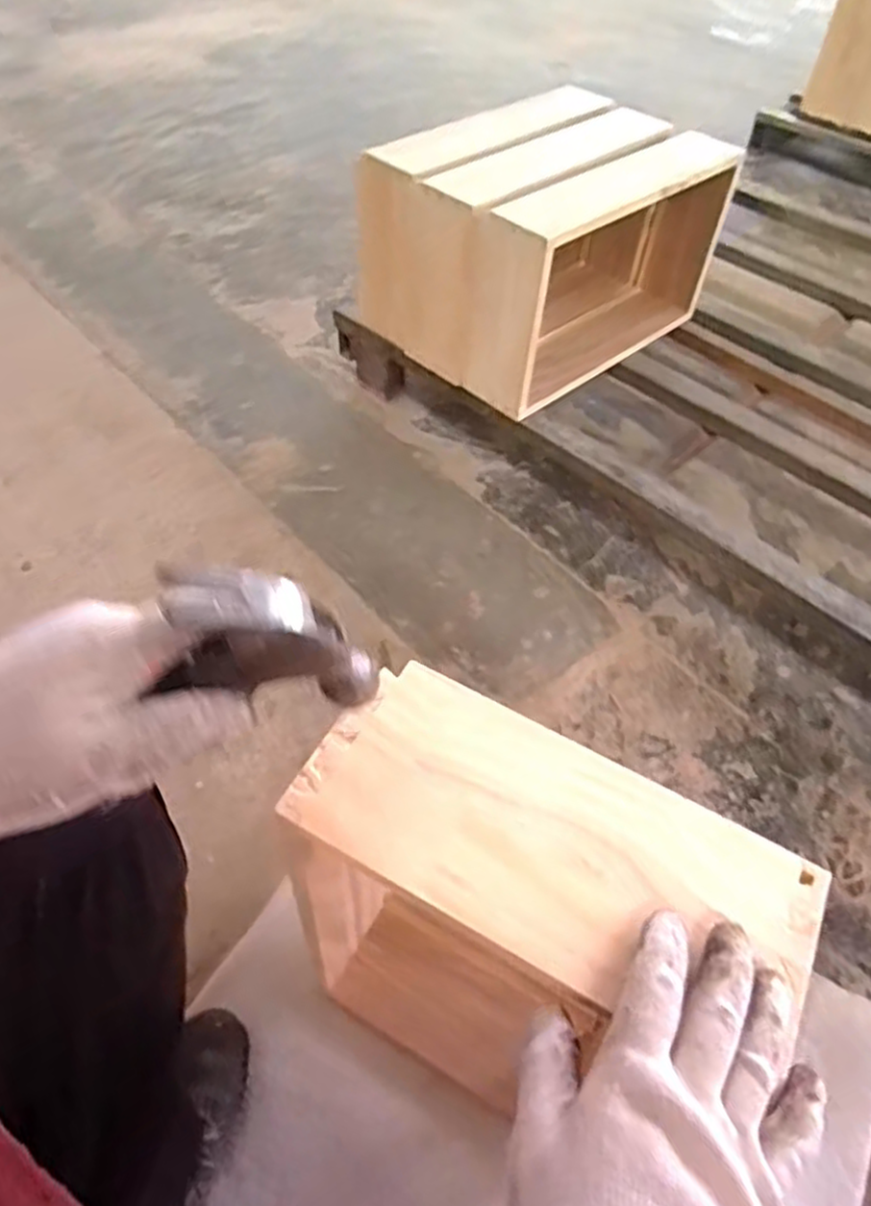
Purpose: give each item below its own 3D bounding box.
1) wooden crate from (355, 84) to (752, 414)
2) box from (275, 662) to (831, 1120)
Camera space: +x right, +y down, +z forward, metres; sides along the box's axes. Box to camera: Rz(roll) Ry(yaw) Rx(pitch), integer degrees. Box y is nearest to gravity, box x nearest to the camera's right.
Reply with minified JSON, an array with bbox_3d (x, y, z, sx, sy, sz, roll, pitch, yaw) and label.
[{"bbox_3d":[0.166,-0.538,1.132,0.442,0.253,0.329,-34,61,-26],"label":"wooden crate"},{"bbox_3d":[0.029,0.244,0.558,0.254,0.457,0.124,25,56,8],"label":"box"}]

